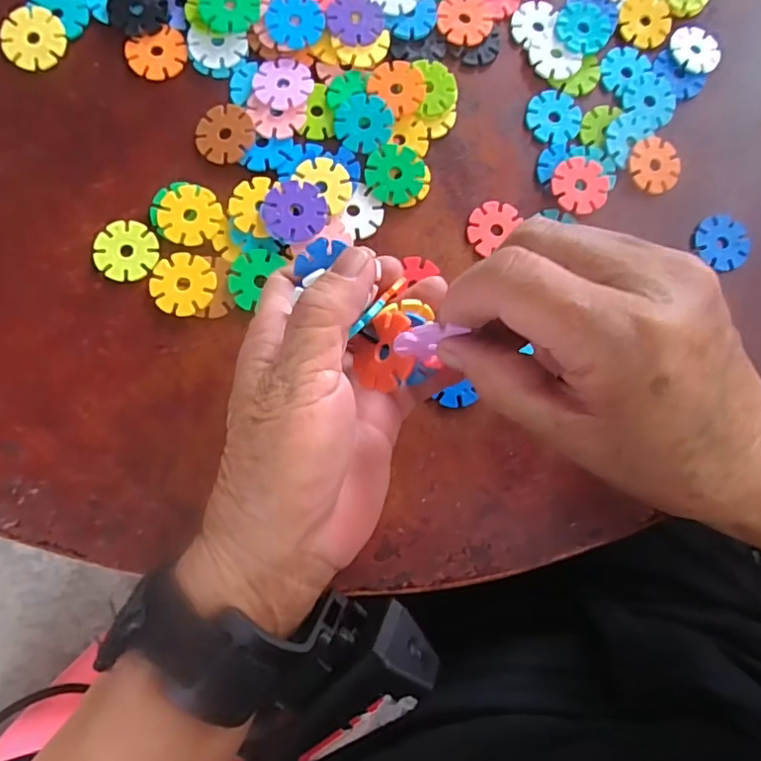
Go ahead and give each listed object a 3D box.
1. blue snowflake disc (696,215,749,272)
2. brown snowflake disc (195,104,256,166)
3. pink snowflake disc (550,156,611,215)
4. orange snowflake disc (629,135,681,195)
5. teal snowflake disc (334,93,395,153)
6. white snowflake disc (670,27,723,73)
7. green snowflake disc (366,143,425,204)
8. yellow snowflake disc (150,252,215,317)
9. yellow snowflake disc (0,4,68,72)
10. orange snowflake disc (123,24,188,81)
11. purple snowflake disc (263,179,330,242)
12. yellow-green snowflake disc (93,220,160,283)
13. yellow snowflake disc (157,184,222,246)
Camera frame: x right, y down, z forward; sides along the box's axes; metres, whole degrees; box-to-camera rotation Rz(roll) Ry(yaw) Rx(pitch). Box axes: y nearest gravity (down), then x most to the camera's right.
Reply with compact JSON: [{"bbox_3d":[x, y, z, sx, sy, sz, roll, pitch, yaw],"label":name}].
[{"bbox_3d":[0.194,-0.078,0.319,0.028,0.005,0.031,-5,84,-6],"label":"blue snowflake disc"},{"bbox_3d":[-0.082,-0.130,0.299,0.031,0.005,0.032,1,83,-5],"label":"brown snowflake disc"},{"bbox_3d":[0.110,-0.107,0.311,0.031,0.004,0.031,0,86,-5],"label":"pink snowflake disc"},{"bbox_3d":[0.155,-0.121,0.317,0.030,0.004,0.031,1,83,-5],"label":"orange snowflake disc"},{"bbox_3d":[-0.009,-0.140,0.304,0.030,0.004,0.031,1,83,-5],"label":"teal snowflake disc"},{"bbox_3d":[0.188,-0.196,0.333,0.031,0.004,0.030,1,83,-5],"label":"white snowflake disc"},{"bbox_3d":[0.008,-0.112,0.305,0.031,0.004,0.031,1,83,-5],"label":"green snowflake disc"},{"bbox_3d":[-0.100,-0.049,0.286,0.031,0.004,0.032,1,83,-5],"label":"yellow snowflake disc"},{"bbox_3d":[-0.182,-0.180,0.296,0.030,0.004,0.033,0,91,-11],"label":"yellow snowflake disc"},{"bbox_3d":[-0.119,-0.175,0.303,0.031,0.004,0.026,-25,86,-8],"label":"orange snowflake disc"},{"bbox_3d":[-0.043,-0.087,0.290,0.032,0.004,0.033,1,78,-5],"label":"purple snowflake disc"},{"bbox_3d":[-0.129,-0.066,0.286,0.030,0.004,0.030,1,83,-5],"label":"yellow-green snowflake disc"},{"bbox_3d":[-0.098,-0.086,0.291,0.030,0.004,0.031,1,83,-5],"label":"yellow snowflake disc"}]

